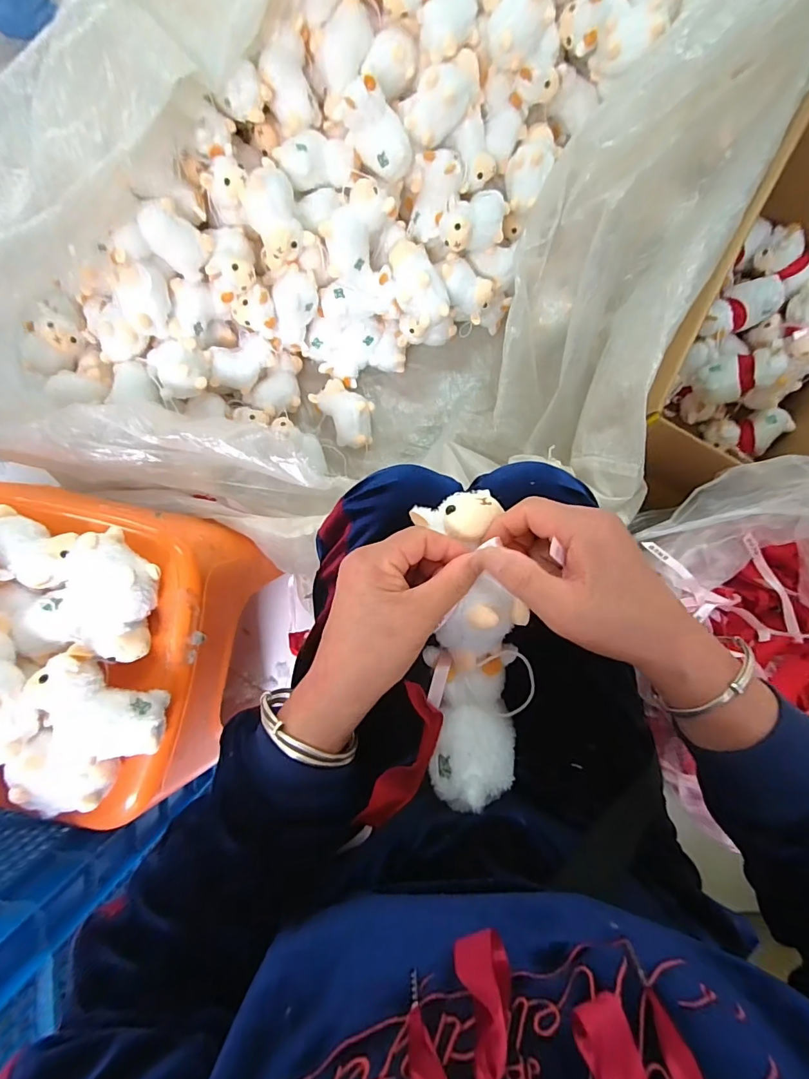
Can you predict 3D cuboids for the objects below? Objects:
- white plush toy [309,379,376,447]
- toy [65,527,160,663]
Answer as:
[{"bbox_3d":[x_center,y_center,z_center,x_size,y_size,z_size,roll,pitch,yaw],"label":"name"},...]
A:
[{"bbox_3d":[-0.098,-0.215,0.791,0.083,0.060,0.125,-40,88,-2],"label":"white plush toy"},{"bbox_3d":[-0.286,0.057,0.454,0.087,0.053,0.128,-23,87,-1],"label":"toy"}]

